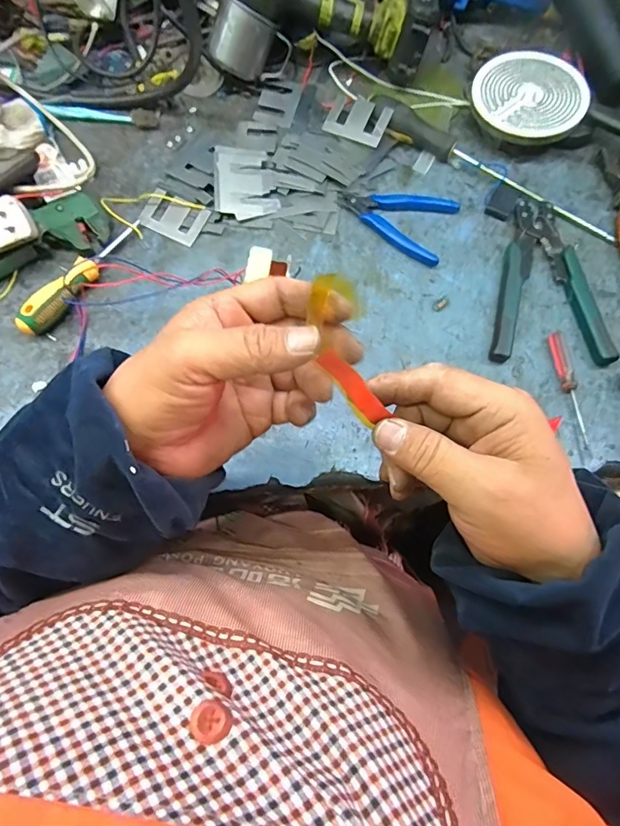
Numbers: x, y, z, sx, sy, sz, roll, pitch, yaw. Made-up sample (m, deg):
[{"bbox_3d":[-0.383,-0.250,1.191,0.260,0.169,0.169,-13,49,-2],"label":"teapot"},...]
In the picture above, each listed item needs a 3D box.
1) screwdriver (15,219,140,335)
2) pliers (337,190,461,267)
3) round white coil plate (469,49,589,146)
[{"bbox_3d":[-0.214,-0.133,0.459,0.025,0.029,0.151,34,73,11],"label":"screwdriver"},{"bbox_3d":[0.087,-0.206,0.495,0.118,0.012,0.081,25,71,8],"label":"pliers"},{"bbox_3d":[0.235,-0.345,0.526,0.115,0.014,0.116,-1,75,4],"label":"round white coil plate"}]

